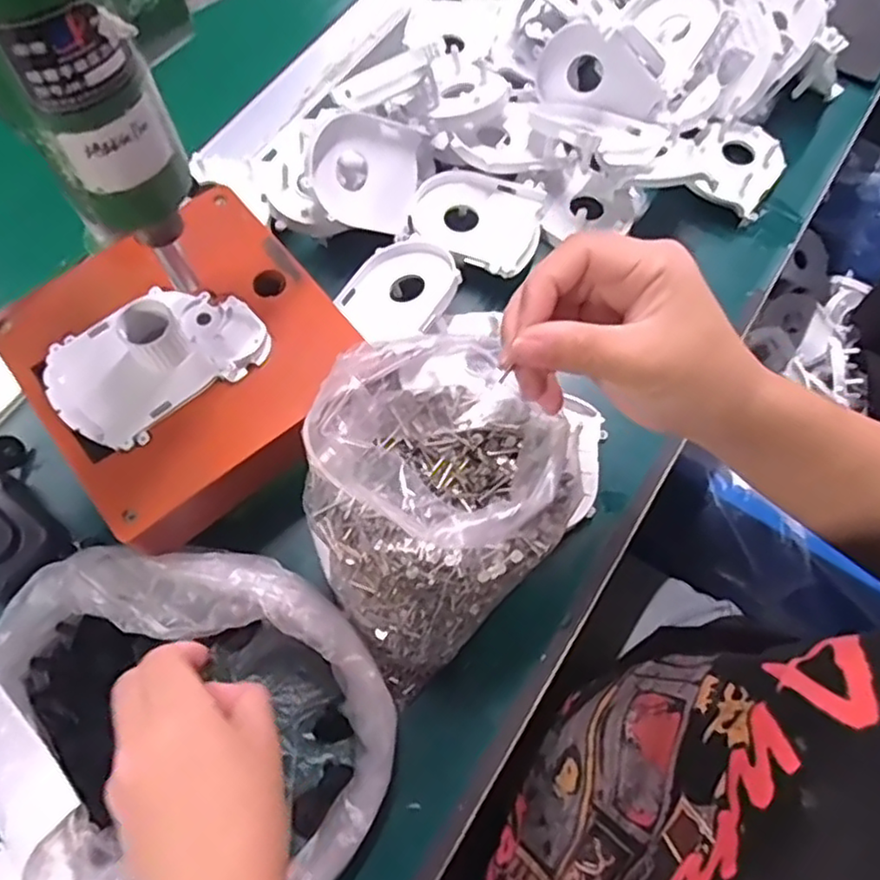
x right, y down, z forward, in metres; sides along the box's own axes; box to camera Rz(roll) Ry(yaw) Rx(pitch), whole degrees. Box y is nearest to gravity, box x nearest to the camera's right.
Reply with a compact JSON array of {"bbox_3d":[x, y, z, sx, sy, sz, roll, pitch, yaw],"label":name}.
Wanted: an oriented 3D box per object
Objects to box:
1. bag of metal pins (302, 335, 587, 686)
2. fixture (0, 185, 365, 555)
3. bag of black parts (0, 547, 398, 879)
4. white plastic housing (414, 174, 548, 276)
[{"bbox_3d":[-0.001,0.025,0.311,0.123,0.103,0.106,-41,73,-16],"label":"bag of metal pins"},{"bbox_3d":[-0.133,-0.041,0.356,0.154,0.043,0.163,-38,73,-16],"label":"fixture"},{"bbox_3d":[-0.120,0.134,0.318,0.167,0.052,0.183,-39,73,-16],"label":"bag of black parts"},{"bbox_3d":[0.023,-0.143,0.442,0.083,0.013,0.068,20,68,7],"label":"white plastic housing"}]

